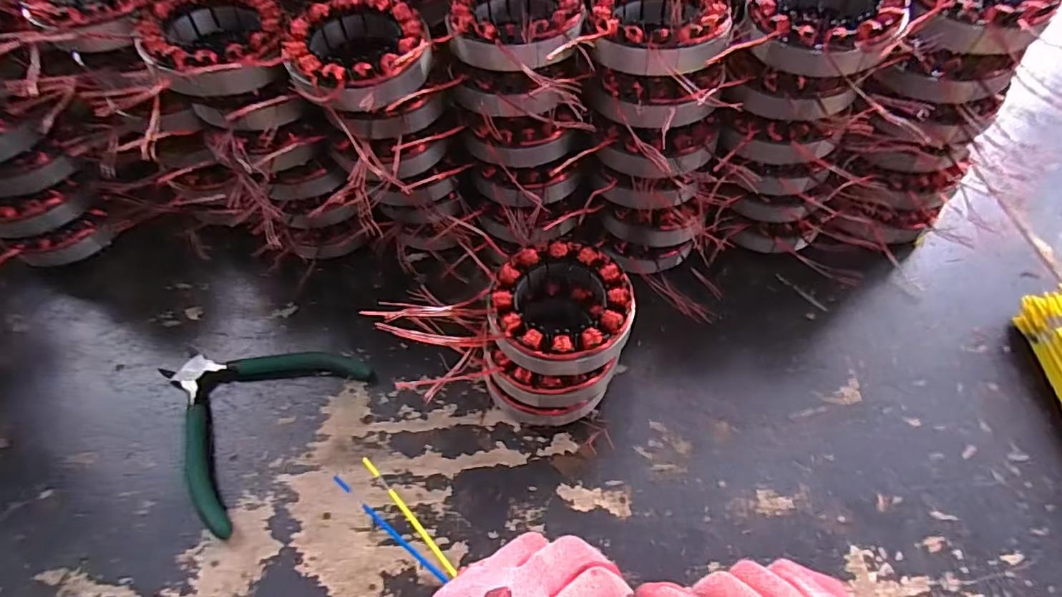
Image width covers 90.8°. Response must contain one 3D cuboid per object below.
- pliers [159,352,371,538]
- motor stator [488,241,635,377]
[{"bbox_3d":[-0.206,0.072,0.373,0.123,0.020,0.134,26,61,19],"label":"pliers"},{"bbox_3d":[0.019,0.004,0.325,0.084,0.028,0.084,1,56,3],"label":"motor stator"}]

